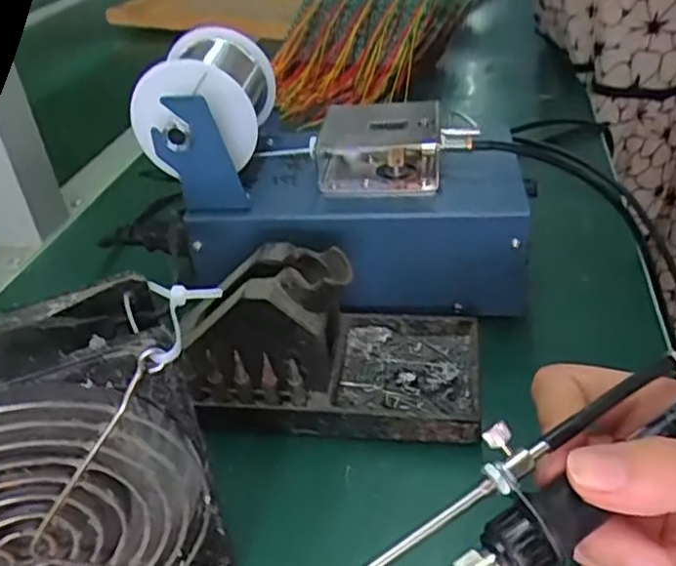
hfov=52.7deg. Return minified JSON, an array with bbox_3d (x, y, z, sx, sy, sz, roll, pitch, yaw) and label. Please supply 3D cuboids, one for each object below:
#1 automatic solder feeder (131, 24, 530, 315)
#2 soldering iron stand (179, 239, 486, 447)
[{"bbox_3d":[0.004,-0.061,0.383,0.199,0.131,0.109,1,34,11],"label":"automatic solder feeder"},{"bbox_3d":[-0.006,0.022,0.327,0.145,0.070,0.078,0,34,10],"label":"soldering iron stand"}]

